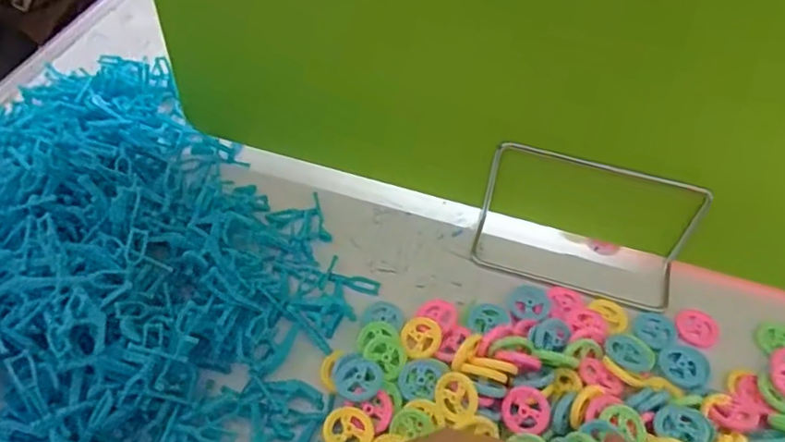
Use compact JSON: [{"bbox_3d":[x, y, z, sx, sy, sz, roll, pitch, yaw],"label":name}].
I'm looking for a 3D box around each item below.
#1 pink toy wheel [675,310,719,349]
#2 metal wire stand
[{"bbox_3d":[0.220,0.077,0.440,0.029,0.004,0.027,1,50,-1],"label":"pink toy wheel"},{"bbox_3d":[0.142,0.006,0.441,0.159,0.083,0.056,15,52,11],"label":"metal wire stand"}]

